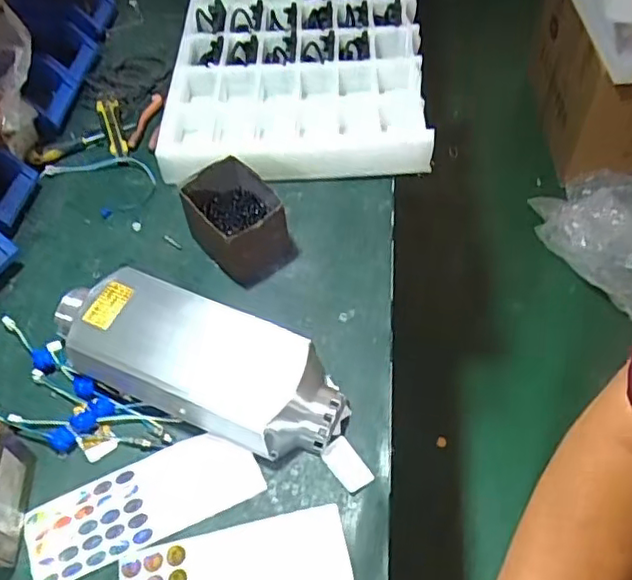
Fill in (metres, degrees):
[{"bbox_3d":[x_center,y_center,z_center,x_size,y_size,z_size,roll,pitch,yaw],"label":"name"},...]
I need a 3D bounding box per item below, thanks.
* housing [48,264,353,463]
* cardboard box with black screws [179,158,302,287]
[{"bbox_3d":[-0.155,0.084,0.775,0.393,0.101,0.138,19,58,16],"label":"housing"},{"bbox_3d":[-0.108,-0.100,0.875,0.118,0.083,0.145,-34,59,-19],"label":"cardboard box with black screws"}]

